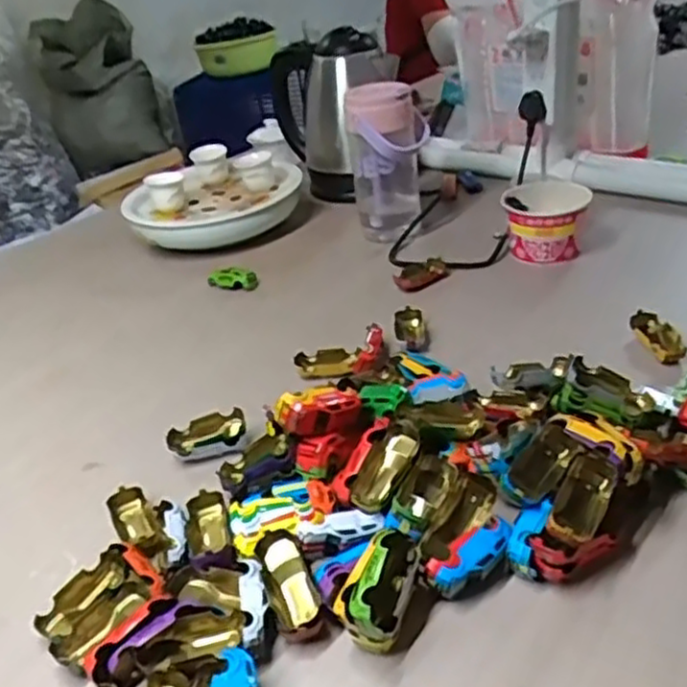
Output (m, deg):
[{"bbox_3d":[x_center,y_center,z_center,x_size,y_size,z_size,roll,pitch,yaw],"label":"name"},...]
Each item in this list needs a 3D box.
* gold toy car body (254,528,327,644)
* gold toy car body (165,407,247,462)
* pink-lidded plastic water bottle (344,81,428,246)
[{"bbox_3d":[-0.034,0.153,0.460,0.027,0.028,0.070,-17,52,-15],"label":"gold toy car body"},{"bbox_3d":[-0.112,0.079,0.608,0.063,0.027,0.032,-10,31,-3],"label":"gold toy car body"},{"bbox_3d":[0.055,-0.208,0.888,0.094,0.189,0.066,-3,31,8],"label":"pink-lidded plastic water bottle"}]

